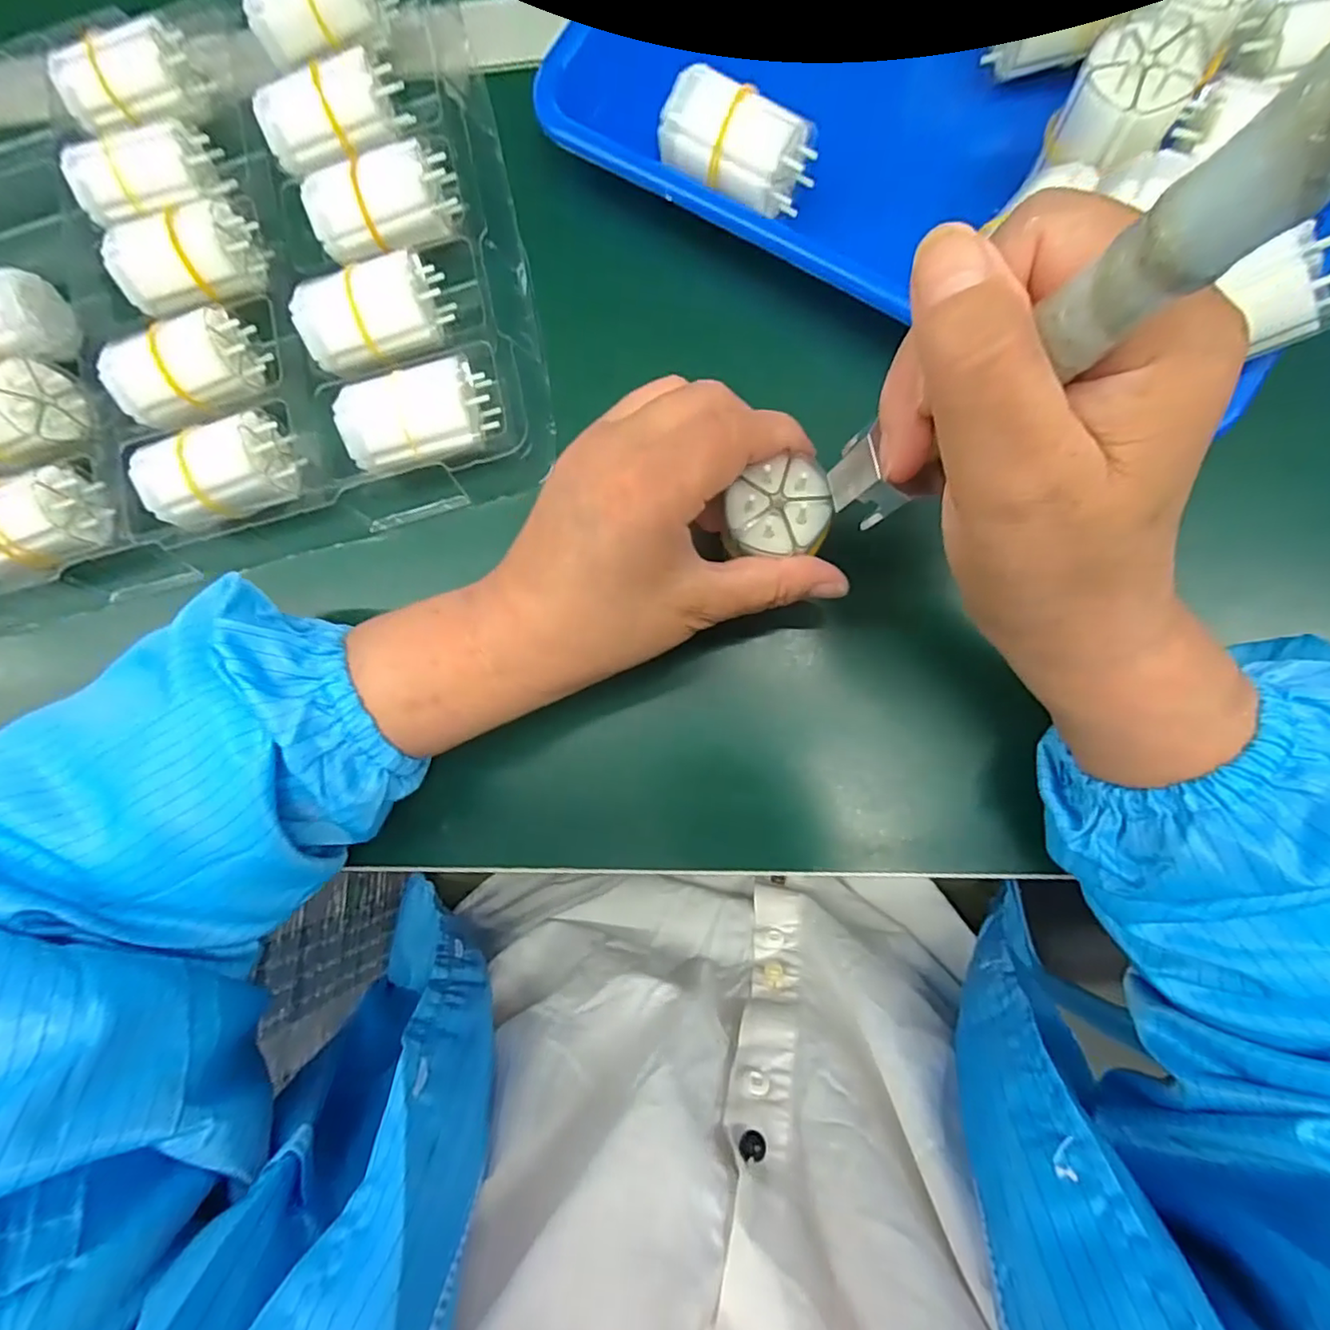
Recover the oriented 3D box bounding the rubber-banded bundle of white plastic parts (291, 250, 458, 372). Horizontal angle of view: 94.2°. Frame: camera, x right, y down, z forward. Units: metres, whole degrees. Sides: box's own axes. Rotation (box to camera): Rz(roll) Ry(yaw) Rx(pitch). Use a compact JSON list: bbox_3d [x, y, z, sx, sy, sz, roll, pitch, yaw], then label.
[{"bbox_3d":[-0.133,-0.161,0.278,0.063,0.021,0.040,-16,82,4],"label":"rubber-banded bundle of white plastic parts"}]

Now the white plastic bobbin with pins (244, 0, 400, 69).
[{"bbox_3d":[-0.162,-0.310,0.287,0.065,0.024,0.034,-20,82,3],"label":"white plastic bobbin with pins"}]

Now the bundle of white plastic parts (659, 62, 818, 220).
[{"bbox_3d":[0.029,-0.220,0.260,0.064,0.027,0.035,25,86,8],"label":"bundle of white plastic parts"}]

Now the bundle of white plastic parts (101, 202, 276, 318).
[{"bbox_3d":[-0.223,-0.190,0.290,0.058,0.030,0.040,-5,83,5],"label":"bundle of white plastic parts"}]

